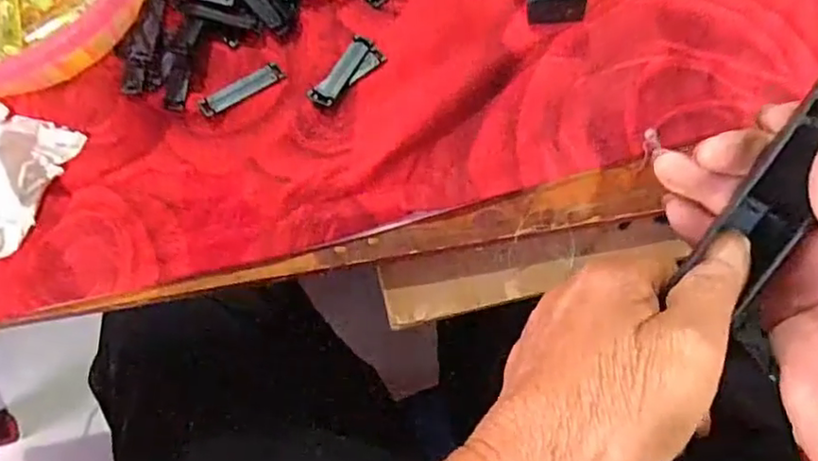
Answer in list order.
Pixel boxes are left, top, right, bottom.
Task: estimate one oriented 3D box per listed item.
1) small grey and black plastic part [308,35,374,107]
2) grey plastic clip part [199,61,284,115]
[{"bbox_3d":[-0.035,-0.084,0.322,0.014,0.005,0.045,33,78,6],"label":"small grey and black plastic part"},{"bbox_3d":[-0.087,-0.074,0.317,0.045,0.004,0.010,-33,79,-9],"label":"grey plastic clip part"}]

